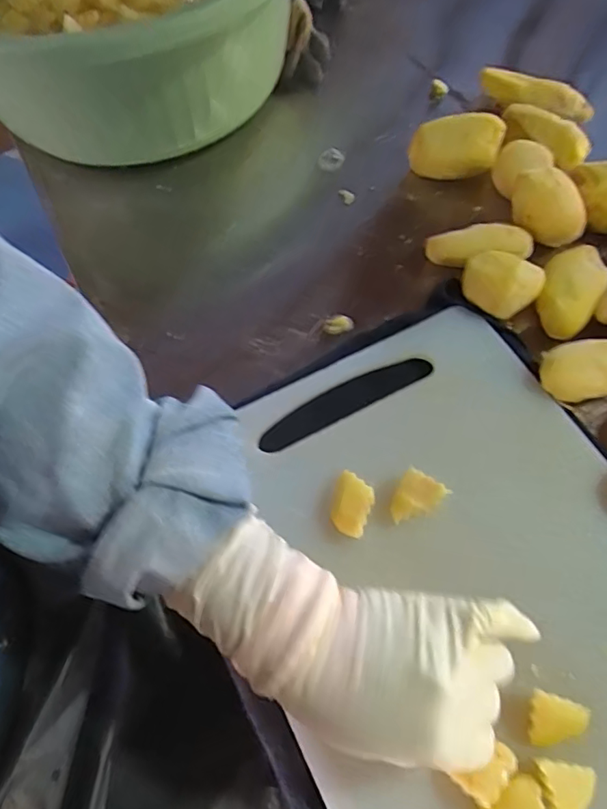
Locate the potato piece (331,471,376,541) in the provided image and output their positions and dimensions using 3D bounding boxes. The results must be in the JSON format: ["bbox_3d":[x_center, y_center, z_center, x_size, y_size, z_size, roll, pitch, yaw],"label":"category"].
[{"bbox_3d":[0.033,0.069,0.368,0.026,0.020,0.039,16,64,10],"label":"potato piece"}]

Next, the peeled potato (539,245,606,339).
[{"bbox_3d":[0.223,-0.097,0.446,0.048,0.042,0.067,30,67,16],"label":"peeled potato"}]

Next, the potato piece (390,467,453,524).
[{"bbox_3d":[0.076,0.066,0.362,0.029,0.029,0.032,30,67,16],"label":"potato piece"}]

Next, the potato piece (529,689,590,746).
[{"bbox_3d":[0.144,0.181,0.302,0.032,0.018,0.026,12,63,8],"label":"potato piece"}]

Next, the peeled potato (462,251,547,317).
[{"bbox_3d":[0.163,-0.102,0.442,0.060,0.031,0.044,41,70,20],"label":"peeled potato"}]

